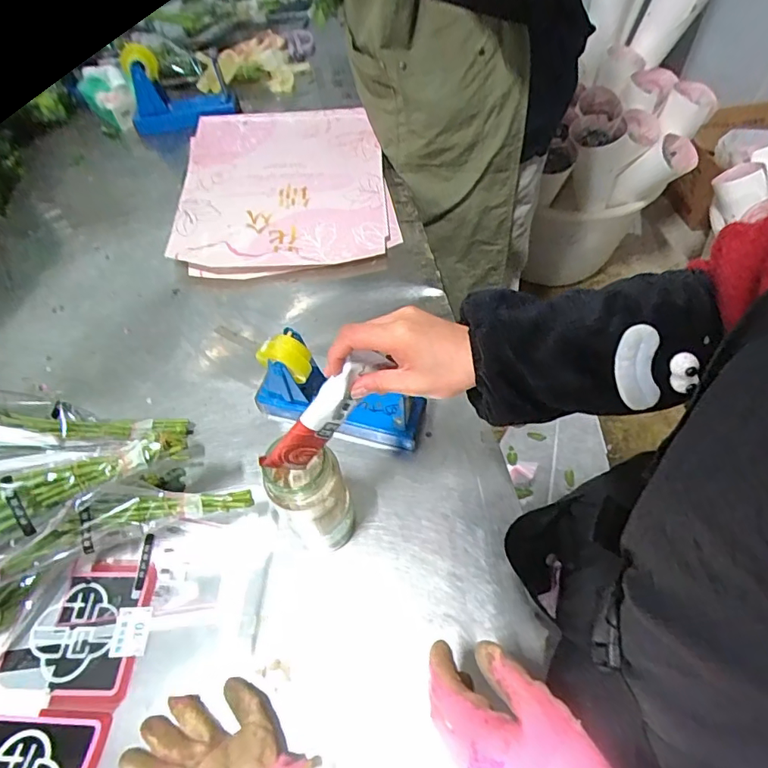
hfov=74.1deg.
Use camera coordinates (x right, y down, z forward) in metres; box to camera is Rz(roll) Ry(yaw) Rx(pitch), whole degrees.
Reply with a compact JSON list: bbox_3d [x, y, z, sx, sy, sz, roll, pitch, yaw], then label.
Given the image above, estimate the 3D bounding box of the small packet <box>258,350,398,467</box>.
[{"bbox_3d":[-0.050,0.024,0.413,0.126,0.032,0.024,-49,62,13],"label":"small packet"}]

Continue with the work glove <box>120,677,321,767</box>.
[{"bbox_3d":[-0.145,0.314,0.430,0.162,0.061,0.106,-13,57,-7],"label":"work glove"}]

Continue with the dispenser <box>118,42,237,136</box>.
[{"bbox_3d":[-0.375,-0.531,0.919,0.189,0.130,0.079,-10,57,-5],"label":"dispenser"}]

